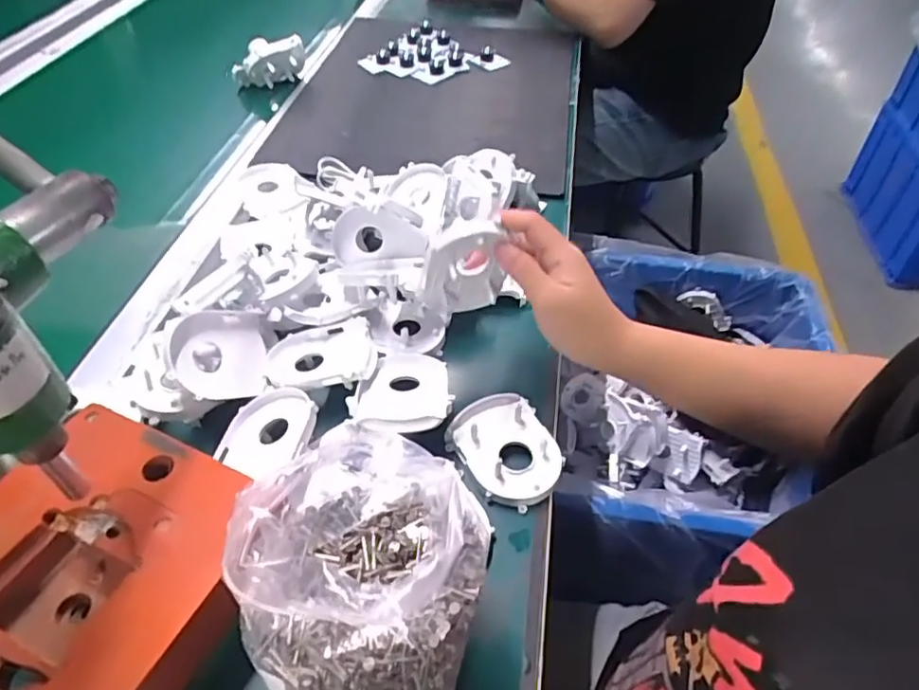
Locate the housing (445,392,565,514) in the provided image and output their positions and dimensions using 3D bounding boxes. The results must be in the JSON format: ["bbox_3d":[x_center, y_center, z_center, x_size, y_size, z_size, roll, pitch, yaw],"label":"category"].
[{"bbox_3d":[0.034,0.075,0.440,0.067,0.016,0.083,-17,48,-16],"label":"housing"}]

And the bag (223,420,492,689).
[{"bbox_3d":[-0.047,0.131,0.312,0.109,0.124,0.127,15,48,14],"label":"bag"}]

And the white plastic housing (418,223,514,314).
[{"bbox_3d":[0.004,-0.054,0.436,0.060,0.080,0.020,-12,47,-11],"label":"white plastic housing"}]

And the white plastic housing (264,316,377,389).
[{"bbox_3d":[-0.107,0.010,0.476,0.081,0.023,0.069,-9,47,-9],"label":"white plastic housing"}]

